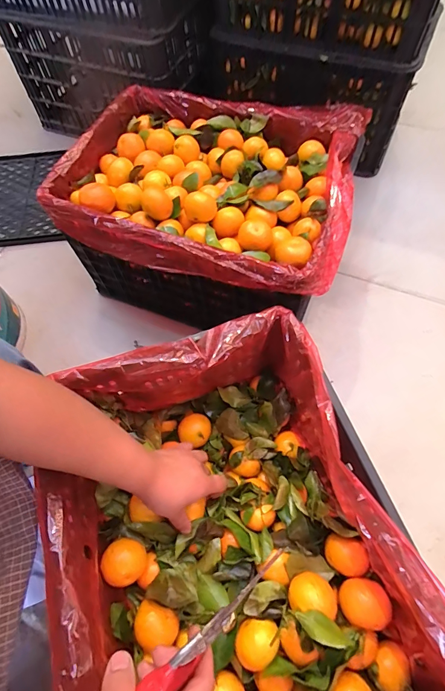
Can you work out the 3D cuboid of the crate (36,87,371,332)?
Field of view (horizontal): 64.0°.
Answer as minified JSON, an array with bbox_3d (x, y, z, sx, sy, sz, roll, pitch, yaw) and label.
[{"bbox_3d":[-0.016,-0.256,0.712,0.485,0.262,0.379,18,67,11],"label":"crate"}]

